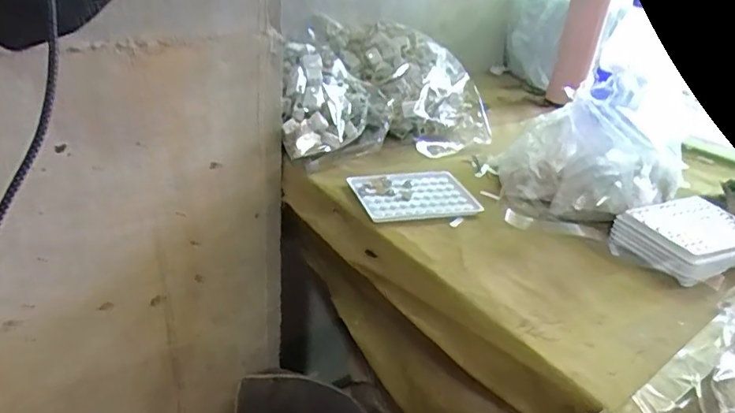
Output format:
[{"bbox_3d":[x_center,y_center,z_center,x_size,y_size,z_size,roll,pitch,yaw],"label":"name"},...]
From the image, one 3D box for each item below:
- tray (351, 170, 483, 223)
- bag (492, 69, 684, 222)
[{"bbox_3d":[0.050,-0.015,0.621,0.125,0.008,0.088,-6,32,-20],"label":"tray"},{"bbox_3d":[0.258,-0.077,0.619,0.188,0.146,0.128,9,30,6],"label":"bag"}]

